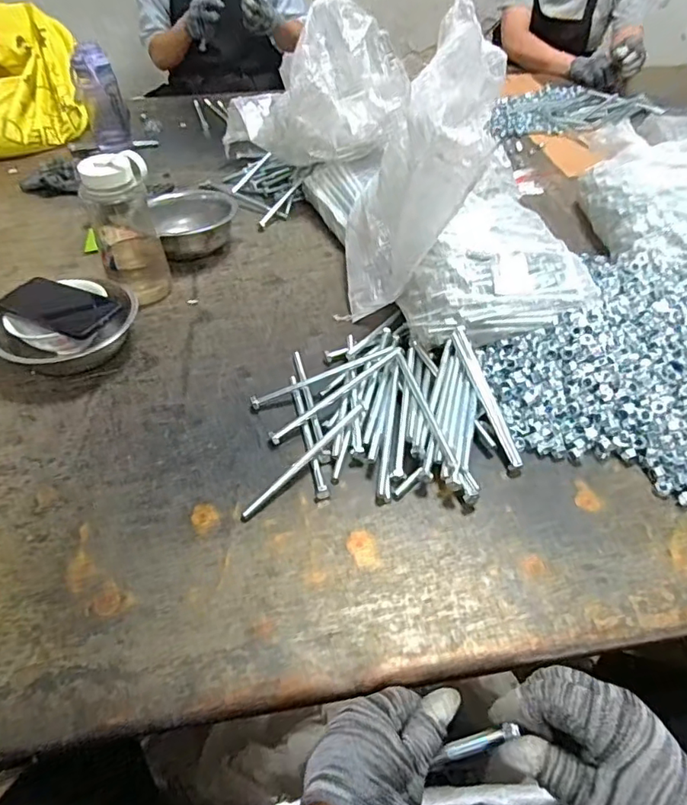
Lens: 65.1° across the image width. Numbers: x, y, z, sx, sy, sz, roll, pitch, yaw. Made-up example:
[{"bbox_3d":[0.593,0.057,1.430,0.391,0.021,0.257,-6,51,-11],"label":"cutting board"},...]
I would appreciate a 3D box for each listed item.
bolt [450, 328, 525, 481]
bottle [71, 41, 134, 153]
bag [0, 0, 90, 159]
[{"bbox_3d":[0.172,-0.007,0.647,0.022,0.017,0.200,-11,62,-10],"label":"bolt"},{"bbox_3d":[-0.501,-0.623,1.123,0.086,0.203,0.075,-16,49,-14],"label":"bottle"},{"bbox_3d":[-0.769,-0.745,1.225,0.302,0.227,0.387,-12,48,-11],"label":"bag"}]

